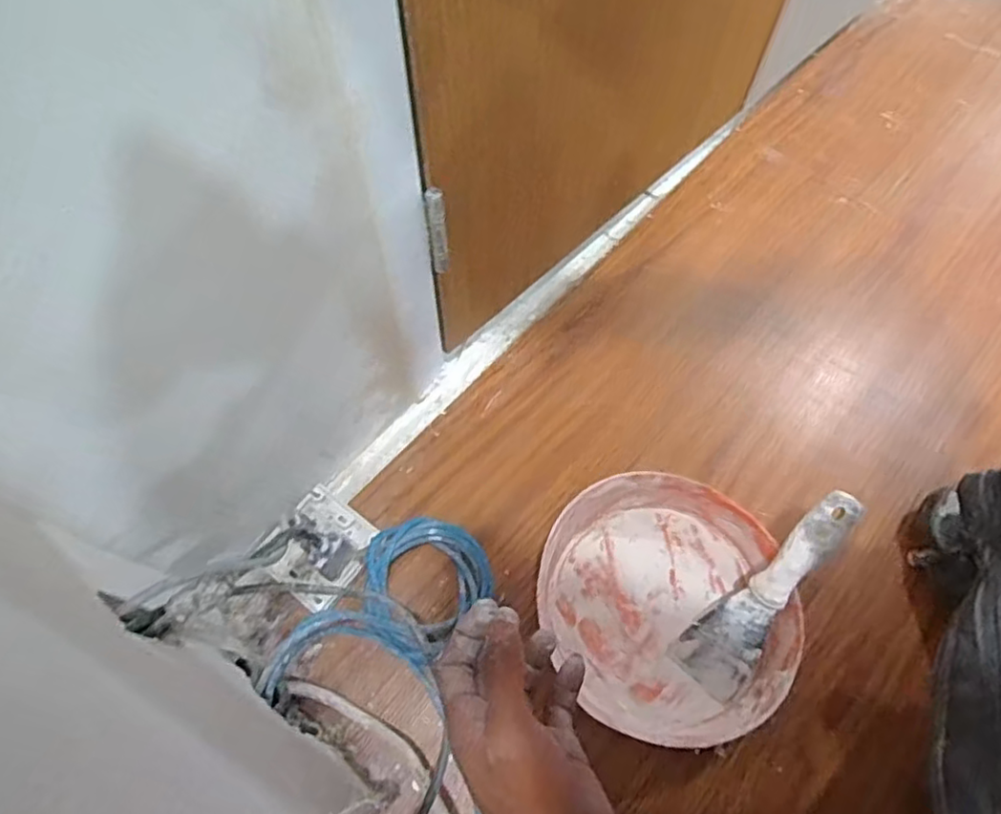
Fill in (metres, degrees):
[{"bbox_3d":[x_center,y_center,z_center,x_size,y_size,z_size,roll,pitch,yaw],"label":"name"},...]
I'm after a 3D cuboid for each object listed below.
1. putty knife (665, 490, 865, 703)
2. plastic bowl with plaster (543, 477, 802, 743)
[{"bbox_3d":[0.217,0.148,0.529,0.057,0.019,0.192,38,100,15],"label":"putty knife"},{"bbox_3d":[0.141,0.159,0.550,0.193,0.067,0.205,0,66,-1],"label":"plastic bowl with plaster"}]

